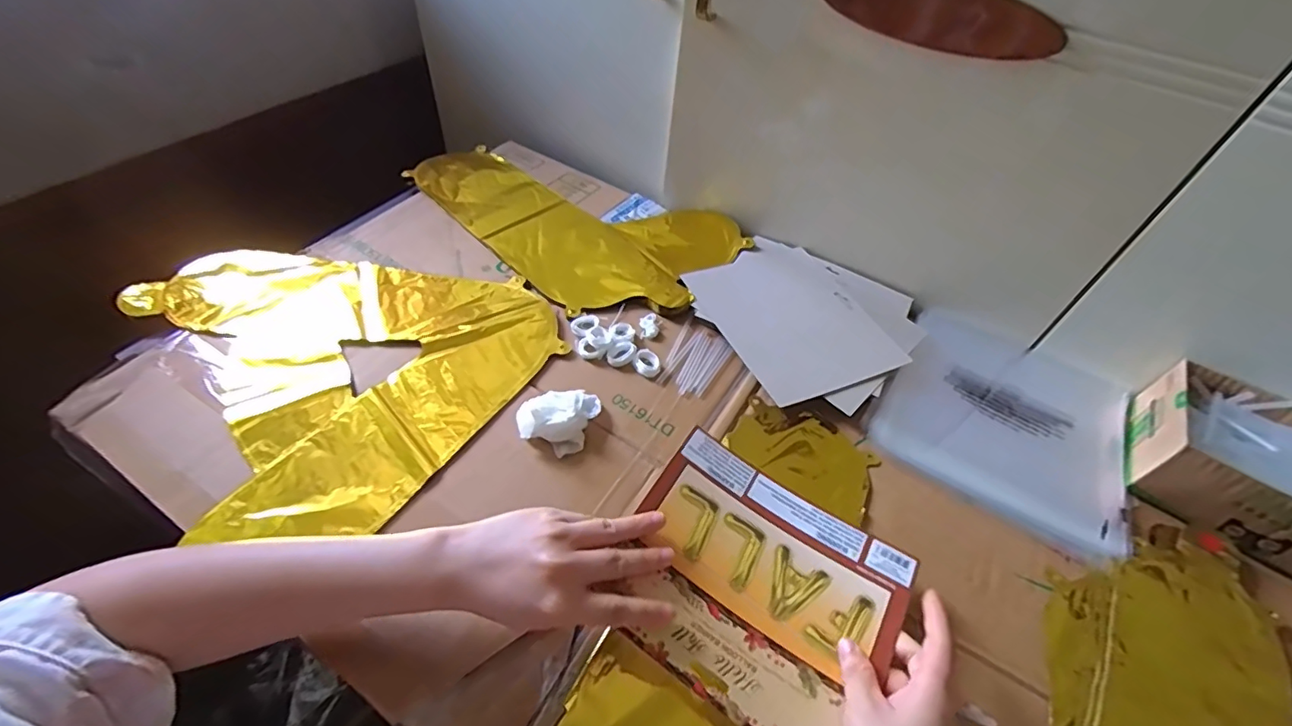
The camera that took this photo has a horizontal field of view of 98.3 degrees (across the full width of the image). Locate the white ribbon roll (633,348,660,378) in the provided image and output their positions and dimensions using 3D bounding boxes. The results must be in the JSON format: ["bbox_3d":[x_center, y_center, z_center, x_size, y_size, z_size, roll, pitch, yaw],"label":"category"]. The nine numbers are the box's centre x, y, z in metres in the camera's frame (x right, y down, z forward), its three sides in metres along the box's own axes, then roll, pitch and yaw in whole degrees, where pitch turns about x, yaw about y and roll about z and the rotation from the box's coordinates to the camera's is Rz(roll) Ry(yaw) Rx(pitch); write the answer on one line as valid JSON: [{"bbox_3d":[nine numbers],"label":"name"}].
[{"bbox_3d":[0.001,0.000,0.534,0.025,0.009,0.029,7,51,1],"label":"white ribbon roll"}]

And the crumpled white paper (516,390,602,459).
[{"bbox_3d":[-0.073,0.048,0.473,0.068,0.029,0.055,-4,52,-8],"label":"crumpled white paper"}]

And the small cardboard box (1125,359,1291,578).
[{"bbox_3d":[0.531,0.096,0.474,0.183,0.067,0.134,31,55,18],"label":"small cardboard box"}]

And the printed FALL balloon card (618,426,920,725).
[{"bbox_3d":[0.078,0.151,0.386,0.186,0.020,0.161,28,55,17],"label":"printed FALL balloon card"}]

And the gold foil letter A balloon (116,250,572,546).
[{"bbox_3d":[-0.262,-0.023,0.524,0.314,0.008,0.348,-25,58,-23],"label":"gold foil letter A balloon"}]

